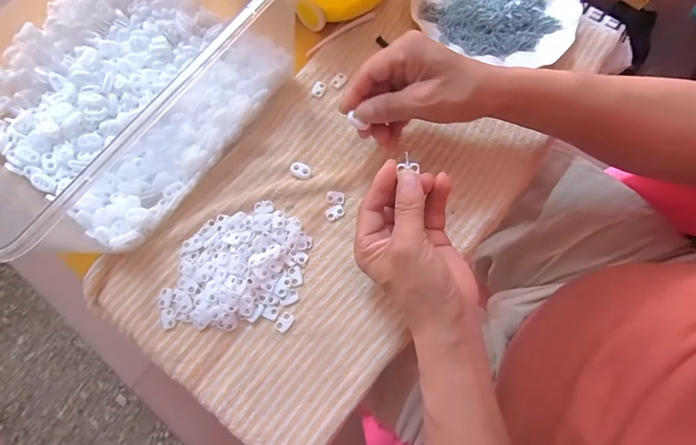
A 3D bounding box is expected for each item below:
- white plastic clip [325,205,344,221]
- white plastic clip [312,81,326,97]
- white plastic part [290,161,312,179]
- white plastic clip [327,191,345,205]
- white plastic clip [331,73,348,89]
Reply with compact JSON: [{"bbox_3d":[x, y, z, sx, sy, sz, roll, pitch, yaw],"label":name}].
[{"bbox_3d":[-0.013,-0.010,0.353,0.019,0.004,0.012,-27,76,-7],"label":"white plastic clip"},{"bbox_3d":[-0.032,-0.147,0.389,0.013,0.005,0.016,17,75,4],"label":"white plastic clip"},{"bbox_3d":[-0.049,-0.054,0.362,0.023,0.004,0.015,20,75,5],"label":"white plastic part"},{"bbox_3d":[-0.013,-0.026,0.357,0.018,0.004,0.013,6,75,1],"label":"white plastic clip"},{"bbox_3d":[-0.010,-0.161,0.398,0.019,0.004,0.014,-42,79,-11],"label":"white plastic clip"}]

